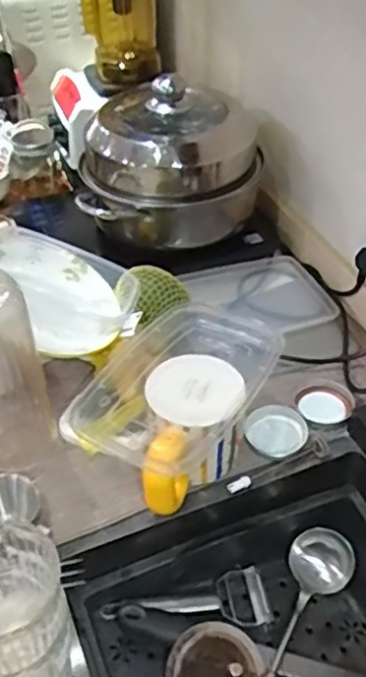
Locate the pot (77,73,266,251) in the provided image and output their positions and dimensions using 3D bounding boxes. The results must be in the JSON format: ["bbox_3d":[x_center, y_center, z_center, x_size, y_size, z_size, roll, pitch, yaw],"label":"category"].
[{"bbox_3d":[-0.017,-0.246,0.946,0.251,0.176,0.234,-1,42,0],"label":"pot"}]

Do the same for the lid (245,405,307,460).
[{"bbox_3d":[0.103,0.101,0.740,0.068,0.012,0.067,-1,42,1],"label":"lid"}]

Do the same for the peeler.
[{"bbox_3d":[0.008,0.285,0.688,0.173,0.050,0.067,-13,43,-13],"label":"peeler"}]

